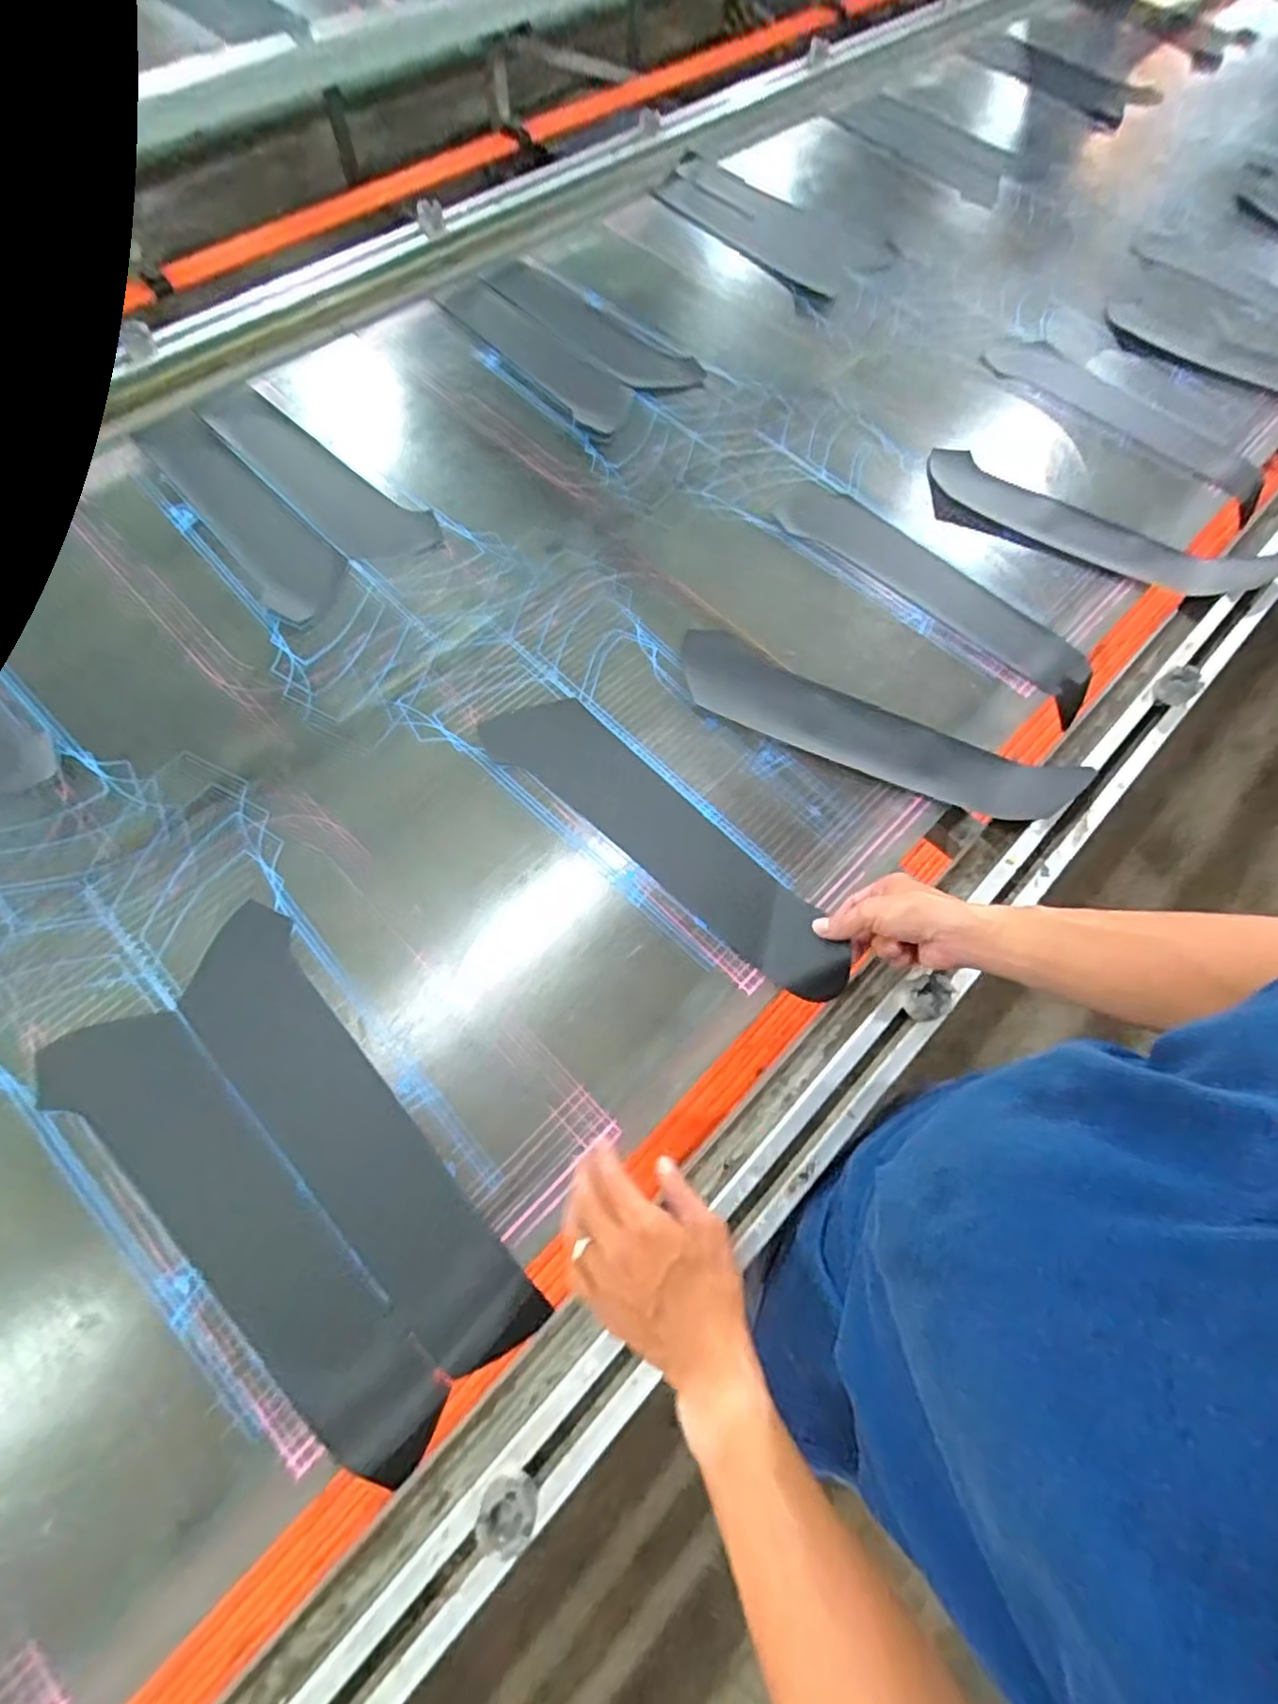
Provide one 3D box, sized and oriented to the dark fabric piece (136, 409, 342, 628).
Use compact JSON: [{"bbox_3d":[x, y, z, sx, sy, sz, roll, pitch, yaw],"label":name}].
[{"bbox_3d":[-0.513,-0.448,0.895,0.107,0.019,0.426,-37,73,-18],"label":"dark fabric piece"}]

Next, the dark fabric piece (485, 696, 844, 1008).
[{"bbox_3d":[0.027,-0.021,0.714,0.442,0.027,0.101,41,70,15],"label":"dark fabric piece"}]

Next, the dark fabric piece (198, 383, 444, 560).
[{"bbox_3d":[-0.439,-0.507,0.931,0.430,0.018,0.101,40,70,13],"label":"dark fabric piece"}]

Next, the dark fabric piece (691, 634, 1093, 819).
[{"bbox_3d":[0.249,-0.143,0.763,0.444,0.049,0.114,25,67,8],"label":"dark fabric piece"}]

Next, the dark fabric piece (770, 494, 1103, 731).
[{"bbox_3d":[0.374,-0.336,0.873,0.107,0.024,0.437,-36,68,-25],"label":"dark fabric piece"}]

